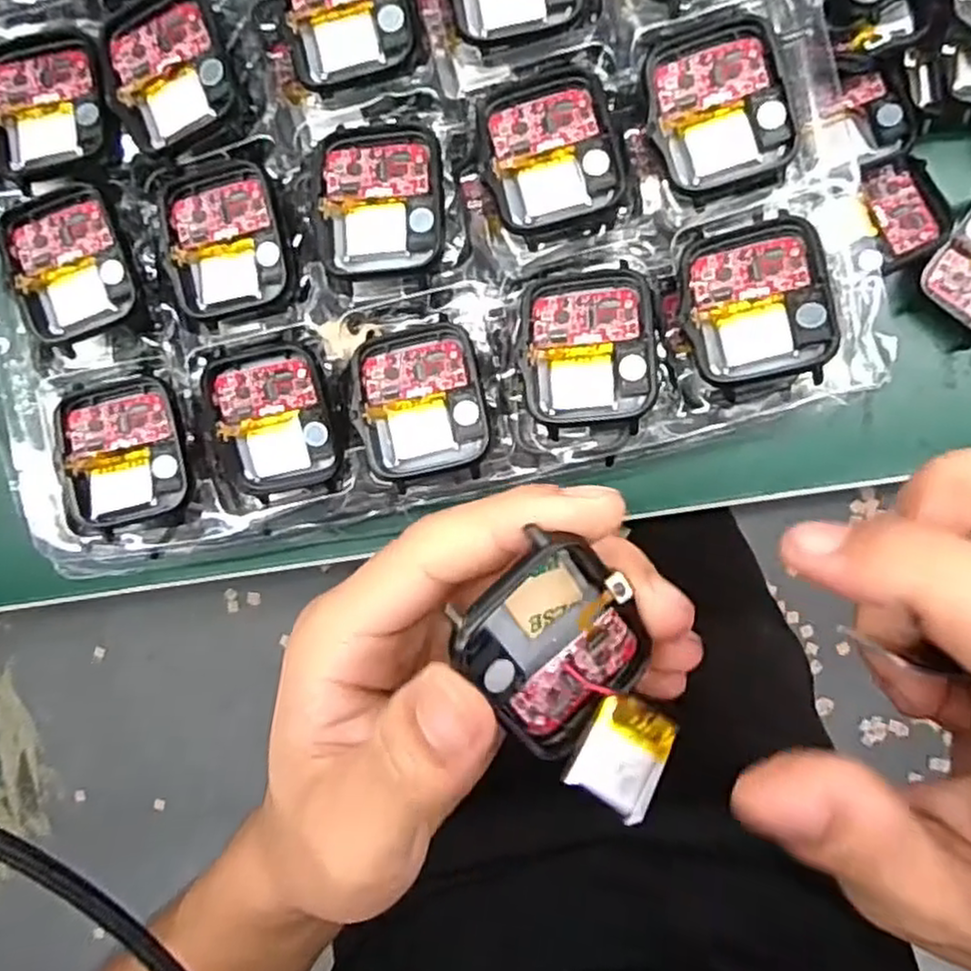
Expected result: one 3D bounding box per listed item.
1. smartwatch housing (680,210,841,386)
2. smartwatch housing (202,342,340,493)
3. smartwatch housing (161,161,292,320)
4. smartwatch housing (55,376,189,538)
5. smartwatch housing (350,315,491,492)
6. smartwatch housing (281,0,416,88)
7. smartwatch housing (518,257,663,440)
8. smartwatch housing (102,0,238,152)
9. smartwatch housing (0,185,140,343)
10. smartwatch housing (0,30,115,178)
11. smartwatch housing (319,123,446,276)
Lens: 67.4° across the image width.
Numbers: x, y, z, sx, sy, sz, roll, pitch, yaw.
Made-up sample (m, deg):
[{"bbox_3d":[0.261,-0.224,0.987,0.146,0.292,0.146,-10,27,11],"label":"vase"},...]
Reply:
[{"bbox_3d":[0.074,-0.051,0.201,0.037,0.016,0.044,-3,94,6],"label":"smartwatch housing"},{"bbox_3d":[-0.064,-0.021,0.223,0.036,0.011,0.044,-10,94,6],"label":"smartwatch housing"},{"bbox_3d":[-0.078,-0.075,0.222,0.036,0.005,0.044,-10,93,6],"label":"smartwatch housing"},{"bbox_3d":[-0.111,-0.011,0.222,0.036,0.009,0.044,-10,94,6],"label":"smartwatch housing"},{"bbox_3d":[-0.019,-0.024,0.214,0.037,0.006,0.044,-13,93,7],"label":"smartwatch housing"},{"bbox_3d":[-0.040,-0.141,0.212,0.037,0.005,0.042,-11,93,7],"label":"smartwatch housing"},{"bbox_3d":[0.029,-0.039,0.208,0.037,0.007,0.045,-4,94,6],"label":"smartwatch housing"},{"bbox_3d":[-0.093,-0.124,0.214,0.036,0.008,0.042,-23,92,7],"label":"smartwatch housing"},{"bbox_3d":[-0.126,-0.068,0.221,0.036,0.008,0.043,-13,93,7],"label":"smartwatch housing"},{"bbox_3d":[-0.132,-0.117,0.222,0.040,0.007,0.043,-11,93,7],"label":"smartwatch housing"},{"bbox_3d":[-0.030,-0.084,0.212,0.036,0.009,0.042,-1,94,6],"label":"smartwatch housing"}]

